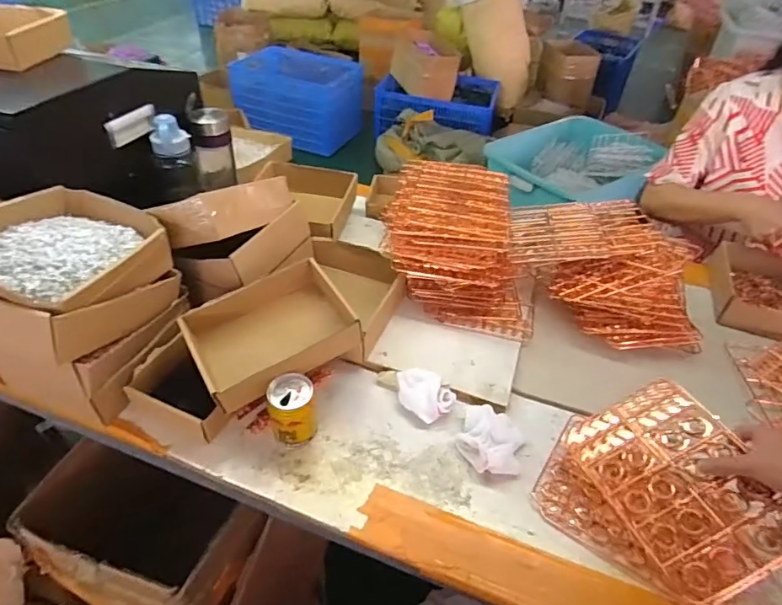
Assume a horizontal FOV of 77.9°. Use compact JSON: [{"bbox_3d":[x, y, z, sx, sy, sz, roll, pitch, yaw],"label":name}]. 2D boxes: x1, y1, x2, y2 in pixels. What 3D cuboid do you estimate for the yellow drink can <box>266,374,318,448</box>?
[{"bbox_3d":[-0.134,0.151,0.664,0.060,0.096,0.059,2,42,-2],"label":"yellow drink can"}]

